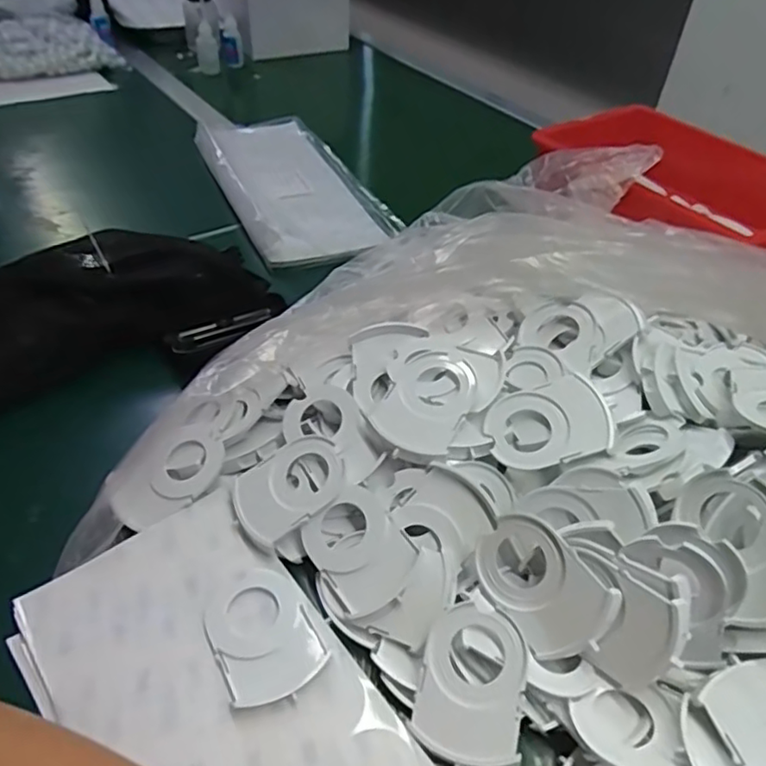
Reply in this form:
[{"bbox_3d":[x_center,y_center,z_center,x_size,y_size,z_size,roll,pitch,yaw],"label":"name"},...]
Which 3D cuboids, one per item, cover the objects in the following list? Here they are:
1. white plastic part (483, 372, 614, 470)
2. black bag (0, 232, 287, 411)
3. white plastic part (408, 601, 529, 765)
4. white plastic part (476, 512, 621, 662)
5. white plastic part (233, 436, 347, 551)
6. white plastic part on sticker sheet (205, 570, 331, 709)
[{"bbox_3d":[0.105,0.027,0.401,0.073,0.008,0.057,-22,58,7],"label":"white plastic part"},{"bbox_3d":[-0.260,-0.057,0.546,0.330,0.072,0.133,-19,47,-22],"label":"black bag"},{"bbox_3d":[0.047,0.158,0.333,0.055,0.004,0.078,3,65,20],"label":"white plastic part"},{"bbox_3d":[0.086,0.112,0.346,0.075,0.056,0.008,43,20,30],"label":"white plastic part"},{"bbox_3d":[-0.062,0.069,0.417,0.075,0.006,0.056,-31,57,0],"label":"white plastic part"},{"bbox_3d":[-0.069,0.144,0.361,0.056,0.010,0.079,-18,47,-22],"label":"white plastic part on sticker sheet"}]

